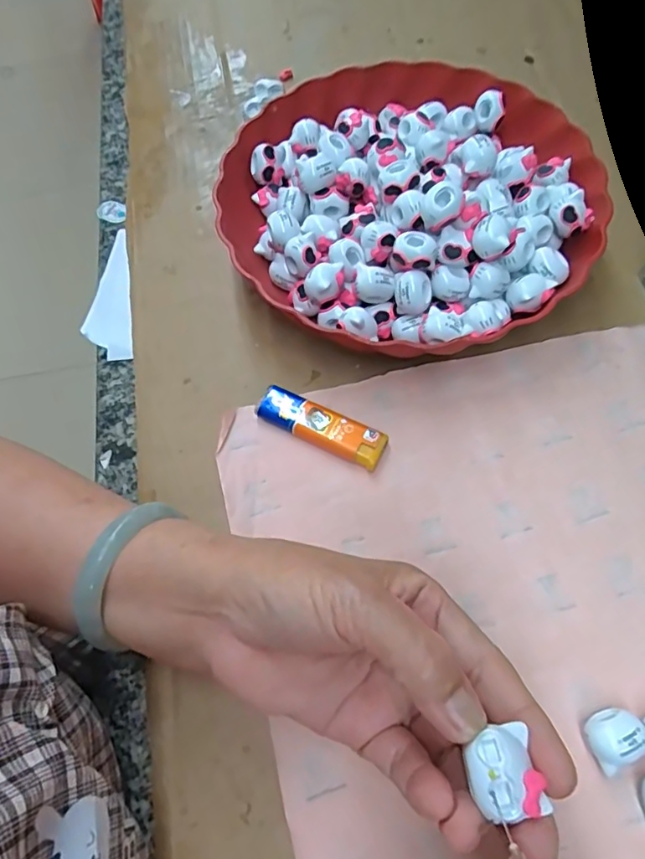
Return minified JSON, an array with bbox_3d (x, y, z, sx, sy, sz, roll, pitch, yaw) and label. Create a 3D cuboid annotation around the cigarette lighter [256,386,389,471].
[{"bbox_3d":[-0.001,-0.002,0.317,0.079,0.012,0.022,24,69,14],"label":"cigarette lighter"}]

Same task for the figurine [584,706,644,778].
[{"bbox_3d":[0.131,0.138,0.240,0.025,0.018,0.020,-24,66,-8],"label":"figurine"}]

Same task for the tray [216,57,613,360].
[{"bbox_3d":[0.059,-0.154,0.359,0.237,0.061,0.242,-35,68,-12],"label":"tray"}]

